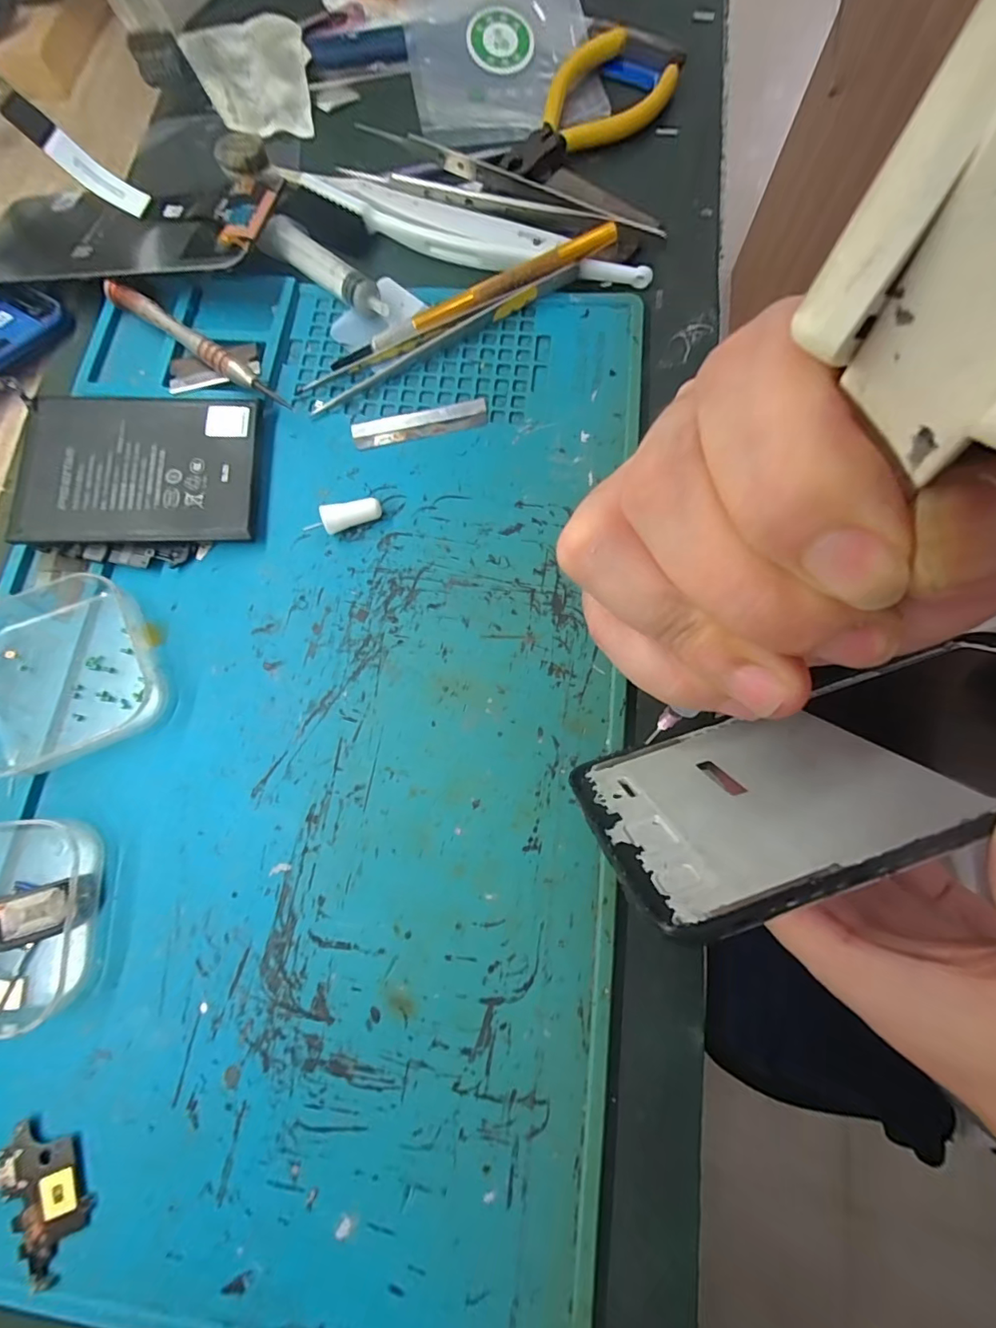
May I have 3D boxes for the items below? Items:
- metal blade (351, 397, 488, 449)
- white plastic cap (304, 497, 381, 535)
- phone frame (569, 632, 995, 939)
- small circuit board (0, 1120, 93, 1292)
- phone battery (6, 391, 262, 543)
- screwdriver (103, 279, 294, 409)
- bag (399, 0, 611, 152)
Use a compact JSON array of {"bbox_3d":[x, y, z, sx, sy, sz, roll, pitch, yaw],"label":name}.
[{"bbox_3d":[-0.033,-0.103,0.210,0.057,0.004,0.013,-10,77,-2],"label":"metal blade"},{"bbox_3d":[-0.061,-0.058,0.197,0.029,0.009,0.010,-15,77,-3],"label":"white plastic cap"},{"bbox_3d":[0.101,0.024,0.138,0.152,0.074,0.004,-18,108,-2],"label":"phone frame"},{"bbox_3d":[-0.135,0.158,0.147,0.021,0.004,0.040,-34,79,-7],"label":"small circuit board"},{"bbox_3d":[-0.143,-0.079,0.198,0.087,0.004,0.063,-1,78,-5],"label":"phone battery"},{"bbox_3d":[-0.133,-0.140,0.216,0.104,0.013,0.009,37,80,9],"label":"screwdriver"},{"bbox_3d":[-0.002,-0.344,0.259,0.096,0.013,0.171,-9,77,-1],"label":"bag"}]

